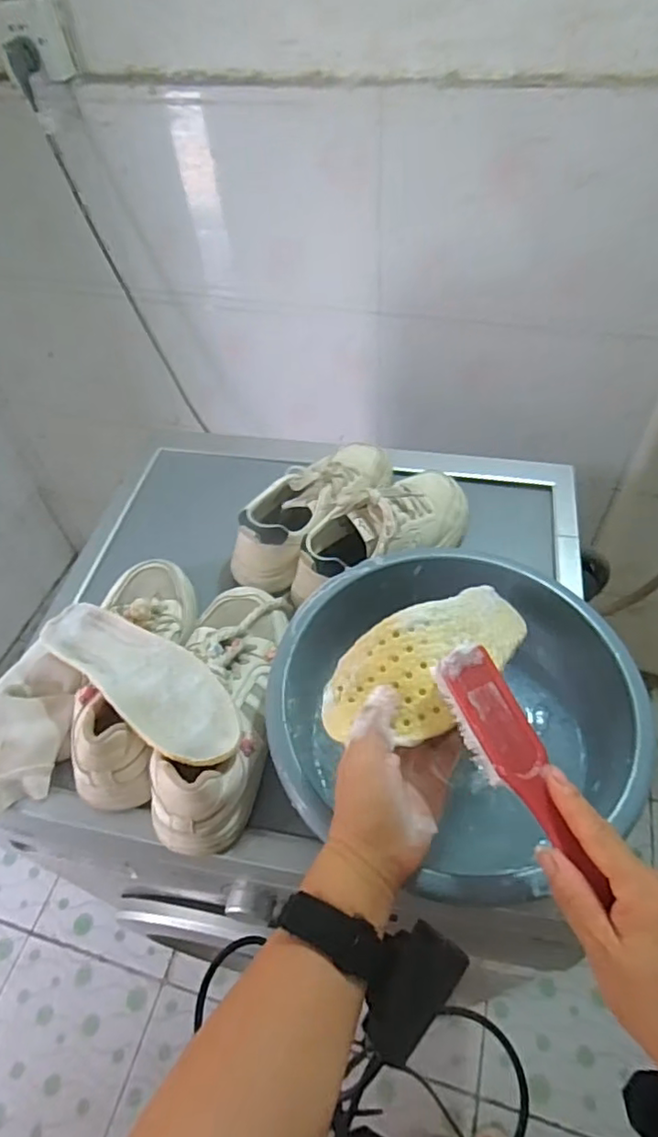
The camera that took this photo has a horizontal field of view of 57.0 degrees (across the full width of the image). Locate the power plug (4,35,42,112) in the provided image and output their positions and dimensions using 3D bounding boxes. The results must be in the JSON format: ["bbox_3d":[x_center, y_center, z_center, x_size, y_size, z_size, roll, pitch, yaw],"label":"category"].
[{"bbox_3d":[-0.422,-0.700,0.856,0.042,0.075,0.027,-17,52,-9],"label":"power plug"}]

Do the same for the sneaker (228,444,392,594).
[{"bbox_3d":[-0.011,-0.077,0.706,0.096,0.080,0.247,36,62,27],"label":"sneaker"}]

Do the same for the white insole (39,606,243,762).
[{"bbox_3d":[-0.169,0.091,0.544,0.238,0.013,0.076,30,49,31],"label":"white insole"}]

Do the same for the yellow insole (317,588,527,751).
[{"bbox_3d":[0.092,0.062,0.449,0.204,0.059,0.081,-23,53,-32],"label":"yellow insole"}]

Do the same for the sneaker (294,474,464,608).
[{"bbox_3d":[0.062,-0.044,0.673,0.234,0.087,0.091,-37,57,-23],"label":"sneaker"}]

